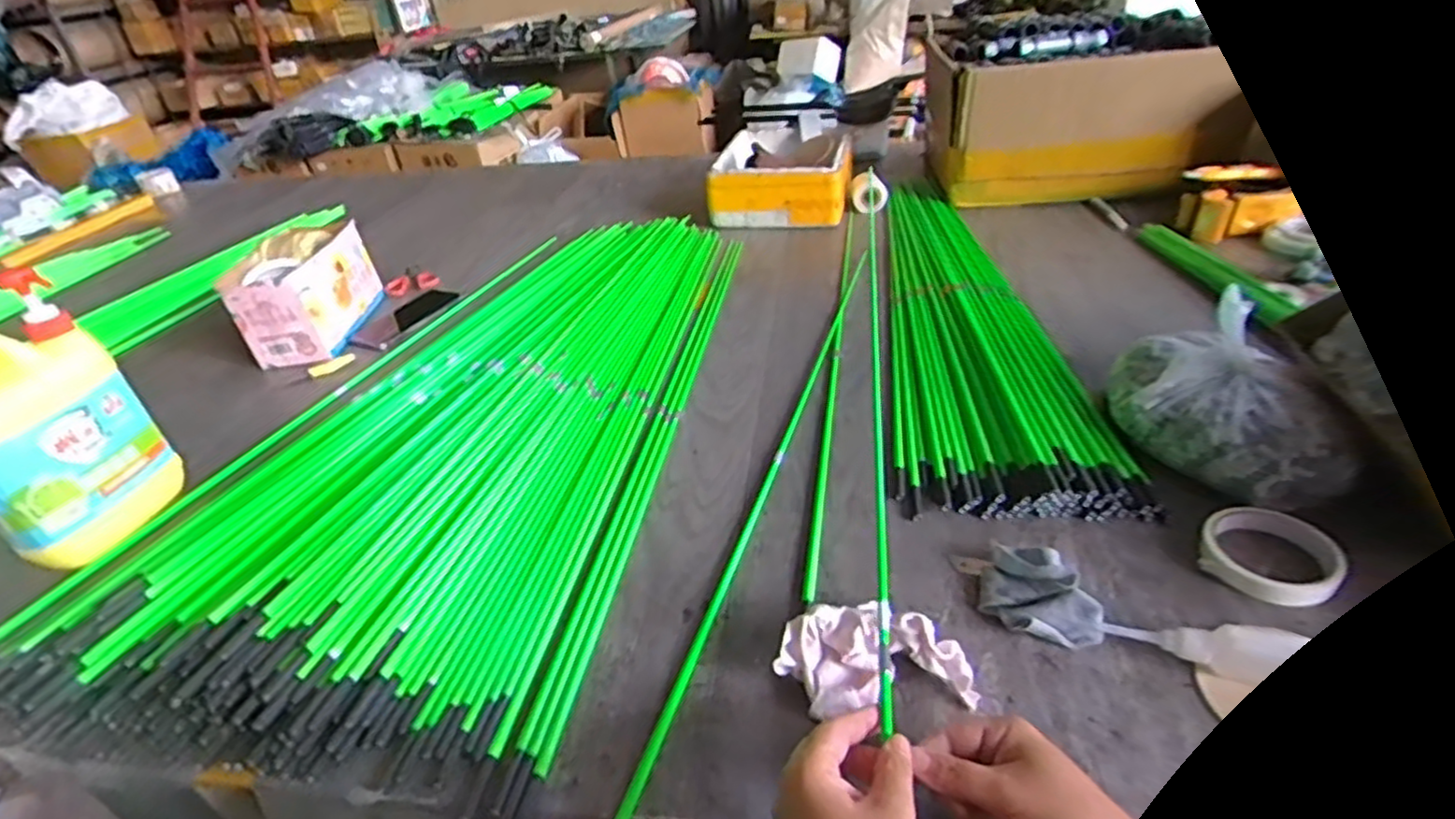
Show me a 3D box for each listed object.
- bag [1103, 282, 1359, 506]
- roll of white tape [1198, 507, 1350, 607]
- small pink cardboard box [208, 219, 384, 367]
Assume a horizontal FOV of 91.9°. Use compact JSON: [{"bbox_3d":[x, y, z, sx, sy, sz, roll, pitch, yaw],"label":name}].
[{"bbox_3d":[0.441,-0.022,0.621,0.151,0.116,0.178,2,38,10],"label":"bag"},{"bbox_3d":[0.415,0.113,0.534,0.094,0.028,0.082,22,46,31],"label":"roll of white tape"},{"bbox_3d":[-0.610,-0.175,1.019,0.119,0.120,0.213,-5,38,1],"label":"small pink cardboard box"}]

